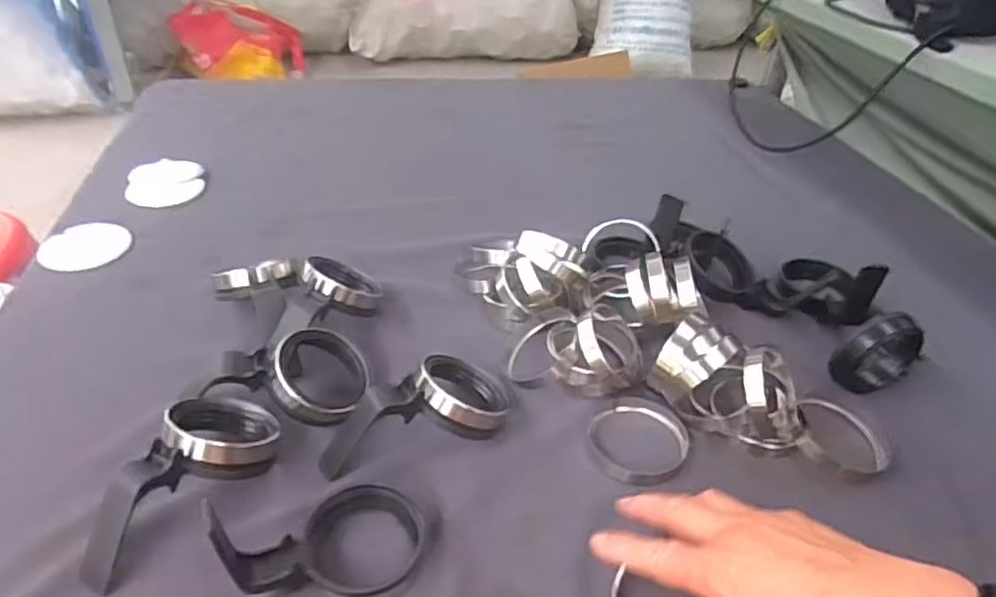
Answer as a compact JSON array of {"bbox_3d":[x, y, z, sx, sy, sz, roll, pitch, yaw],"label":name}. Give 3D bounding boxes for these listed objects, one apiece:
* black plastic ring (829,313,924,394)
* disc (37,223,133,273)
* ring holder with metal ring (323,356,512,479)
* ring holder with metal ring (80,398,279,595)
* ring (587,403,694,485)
[{"bbox_3d":[0.307,0.038,0.531,0.089,0.058,0.034,-21,43,-30],"label":"black plastic ring"},{"bbox_3d":[-0.396,-0.052,0.644,0.077,0.010,0.077,3,36,-2],"label":"disc"},{"bbox_3d":[-0.056,0.073,0.462,0.136,0.044,0.060,-12,41,-19],"label":"ring holder with metal ring"},{"bbox_3d":[-0.200,0.106,0.410,0.051,0.048,0.130,25,41,25],"label":"ring holder with metal ring"},{"bbox_3d":[0.101,0.101,0.483,0.068,0.010,0.065,3,36,-2],"label":"ring"}]

